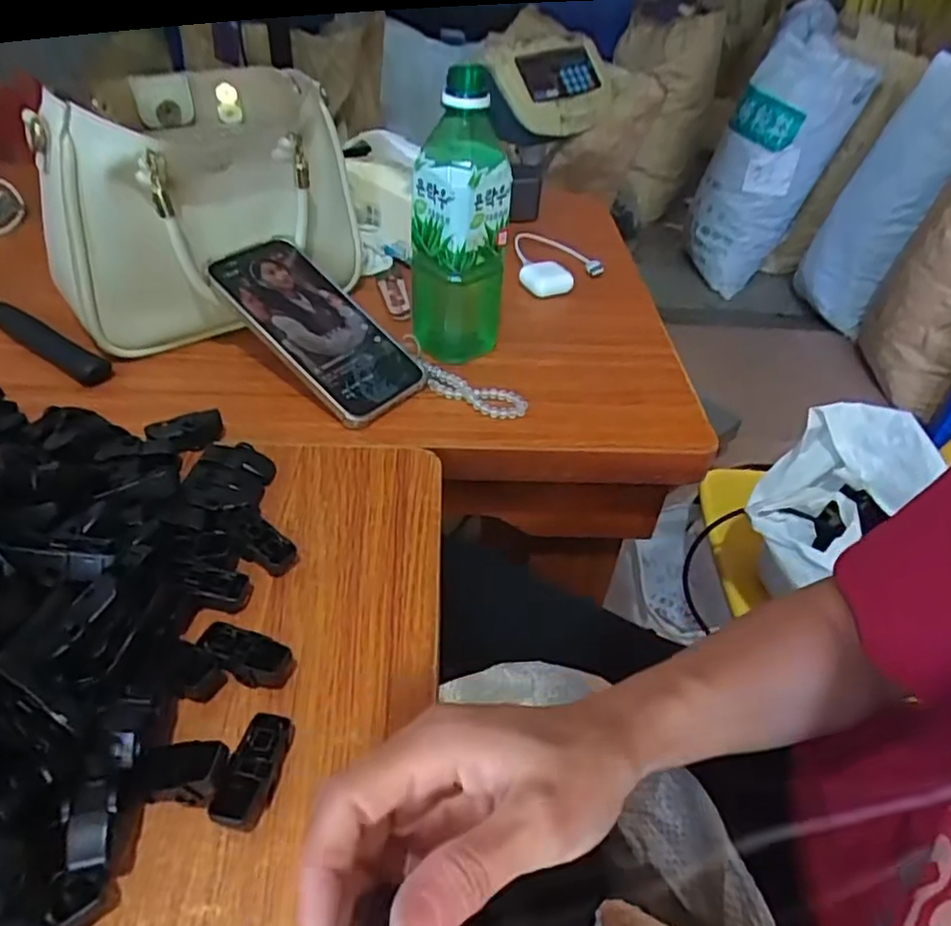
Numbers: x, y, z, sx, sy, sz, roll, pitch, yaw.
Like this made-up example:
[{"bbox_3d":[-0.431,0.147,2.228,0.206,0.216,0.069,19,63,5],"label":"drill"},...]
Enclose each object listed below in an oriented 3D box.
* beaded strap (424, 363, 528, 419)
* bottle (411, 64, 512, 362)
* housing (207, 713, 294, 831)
[{"bbox_3d":[-0.002,-0.055,0.505,0.084,0.009,0.029,15,42,9],"label":"beaded strap"},{"bbox_3d":[-0.010,-0.176,0.504,0.073,0.196,0.070,4,41,-3],"label":"bottle"},{"bbox_3d":[-0.093,0.131,0.281,0.021,0.021,0.048,7,41,1],"label":"housing"}]

